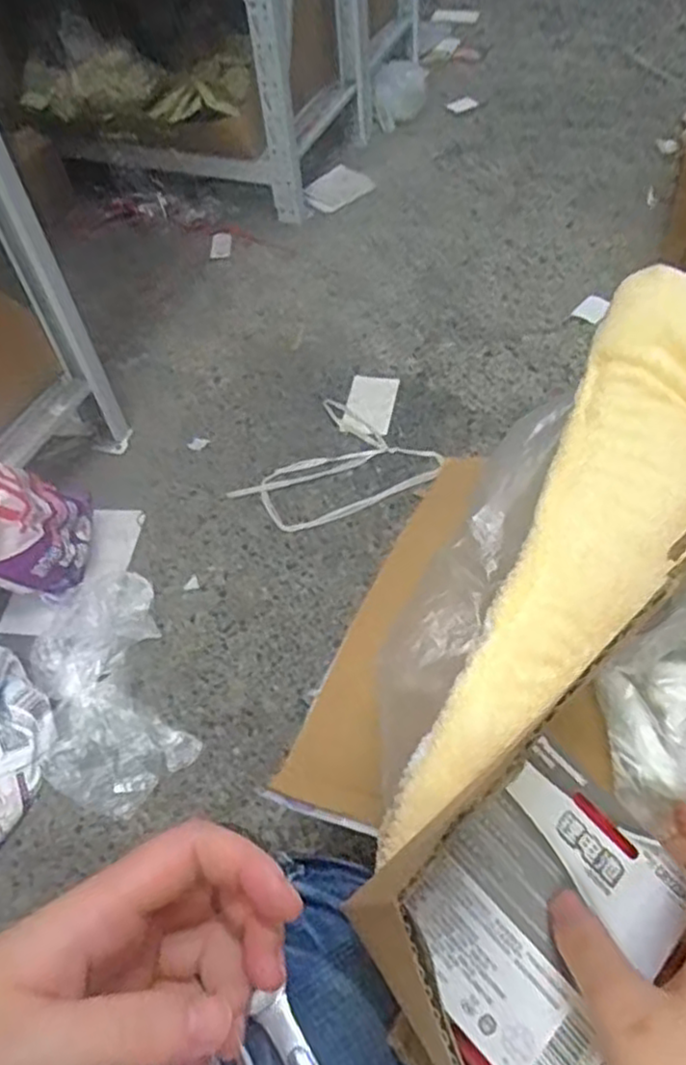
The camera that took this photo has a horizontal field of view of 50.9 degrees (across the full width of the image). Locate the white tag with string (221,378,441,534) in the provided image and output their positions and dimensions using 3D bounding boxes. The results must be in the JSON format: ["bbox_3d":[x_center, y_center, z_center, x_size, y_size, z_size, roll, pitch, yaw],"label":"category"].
[{"bbox_3d":[-0.023,-0.124,1.102,0.305,0.006,0.246,-20,54,-10],"label":"white tag with string"}]

